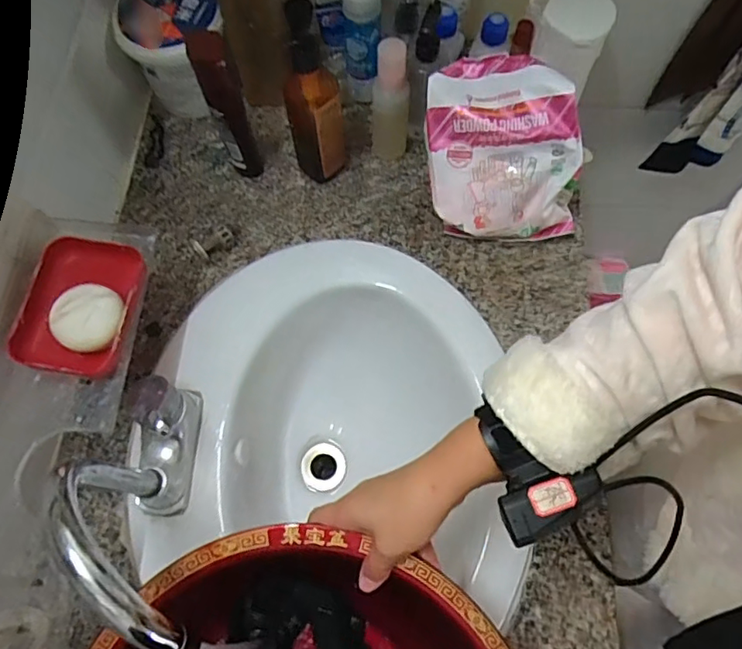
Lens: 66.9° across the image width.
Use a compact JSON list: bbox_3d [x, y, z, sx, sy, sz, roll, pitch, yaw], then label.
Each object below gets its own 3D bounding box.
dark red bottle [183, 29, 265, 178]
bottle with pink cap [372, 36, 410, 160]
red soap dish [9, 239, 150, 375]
[{"bbox_3d":[-0.167,-0.248,0.666,0.040,0.210,0.032,-19,70,-6],"label":"dark red bottle"},{"bbox_3d":[0.024,-0.272,0.693,0.043,0.162,0.035,-9,69,-3],"label":"bottle with pink cap"},{"bbox_3d":[-0.285,-0.022,0.546,0.103,0.032,0.136,6,69,3],"label":"red soap dish"}]

